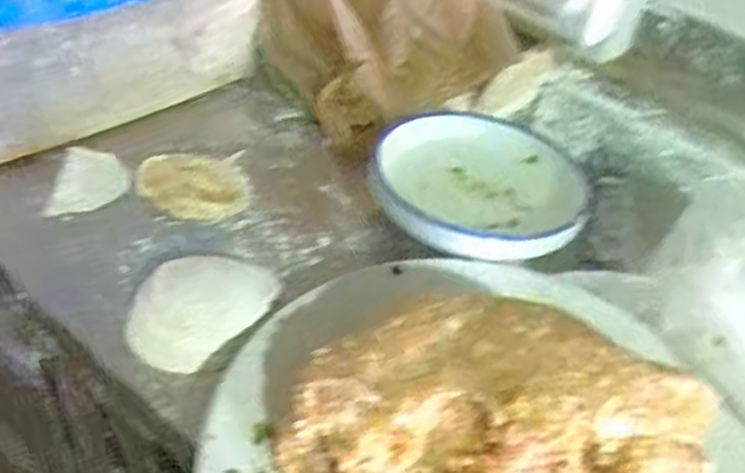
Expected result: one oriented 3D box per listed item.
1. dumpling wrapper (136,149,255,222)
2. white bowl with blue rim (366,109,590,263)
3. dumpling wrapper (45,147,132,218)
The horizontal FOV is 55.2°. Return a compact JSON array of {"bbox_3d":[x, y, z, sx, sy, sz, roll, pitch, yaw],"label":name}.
[{"bbox_3d":[-0.132,-0.040,0.531,0.079,0.005,0.079,-7,44,-15],"label":"dumpling wrapper"},{"bbox_3d":[0.078,-0.031,0.528,0.157,0.049,0.144,4,42,-4],"label":"white bowl with blue rim"},{"bbox_3d":[-0.202,-0.040,0.518,0.048,0.010,0.066,4,42,-4],"label":"dumpling wrapper"}]

